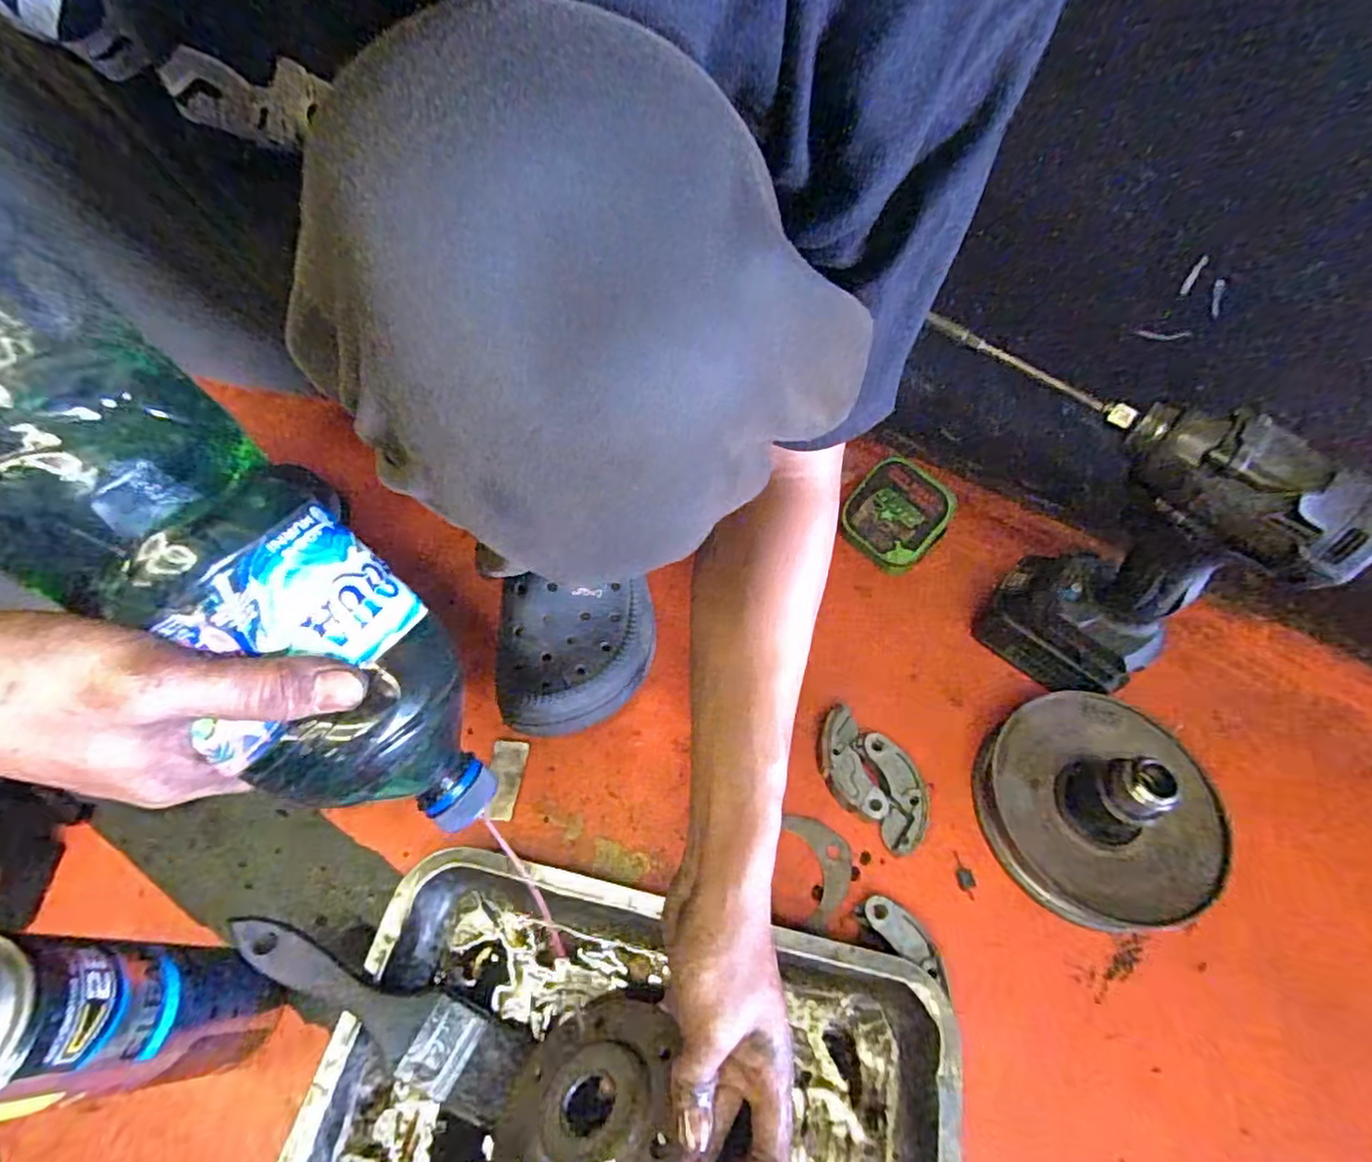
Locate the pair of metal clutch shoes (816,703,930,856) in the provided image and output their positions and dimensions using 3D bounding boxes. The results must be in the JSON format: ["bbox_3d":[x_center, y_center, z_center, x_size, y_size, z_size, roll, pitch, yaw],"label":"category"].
[{"bbox_3d":[0.138,0.146,0.487,0.060,0.016,0.102,-39,68,-25],"label":"pair of metal clutch shoes"}]

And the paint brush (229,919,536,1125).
[{"bbox_3d":[-0.175,0.244,0.370,0.176,0.019,0.044,37,59,-10],"label":"paint brush"}]

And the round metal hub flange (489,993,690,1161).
[{"bbox_3d":[-0.051,0.275,0.343,0.095,0.026,0.121,-19,25,-2],"label":"round metal hub flange"}]

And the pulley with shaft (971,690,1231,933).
[{"bbox_3d":[0.299,0.152,0.454,0.153,0.087,0.156,2,58,-3],"label":"pulley with shaft"}]

